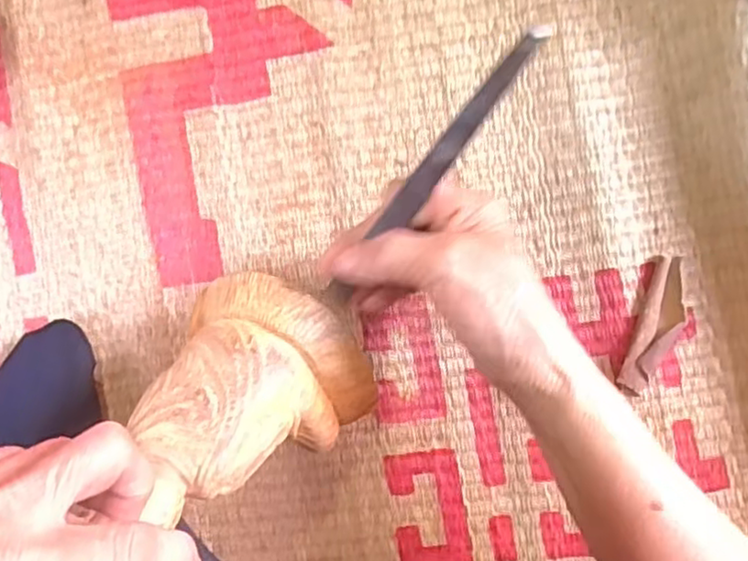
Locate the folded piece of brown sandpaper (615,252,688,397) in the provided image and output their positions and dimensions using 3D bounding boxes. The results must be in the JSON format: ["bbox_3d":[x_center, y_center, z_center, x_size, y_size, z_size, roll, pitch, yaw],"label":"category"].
[{"bbox_3d":[0.163,0.027,0.381,0.022,0.006,0.080,20,85,19],"label":"folded piece of brown sandpaper"}]

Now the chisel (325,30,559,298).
[{"bbox_3d":[0.025,-0.048,0.311,0.012,0.005,0.162,40,116,4],"label":"chisel"}]

